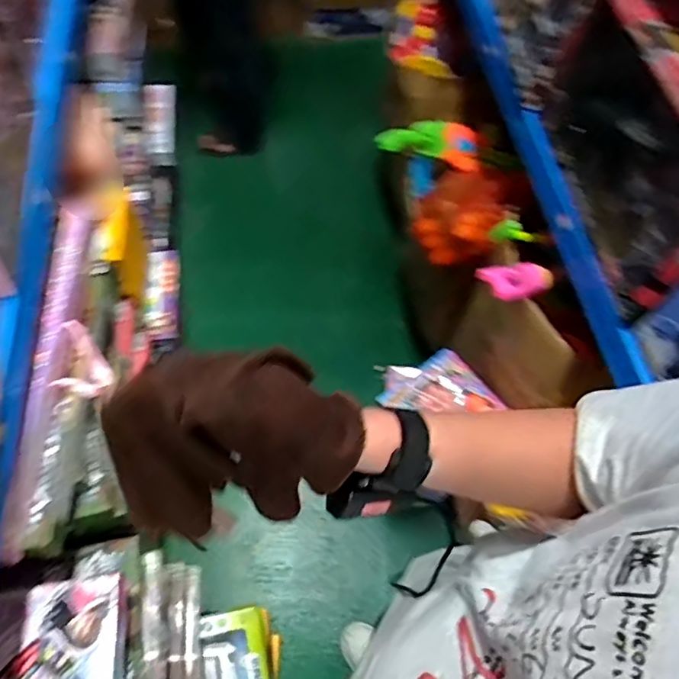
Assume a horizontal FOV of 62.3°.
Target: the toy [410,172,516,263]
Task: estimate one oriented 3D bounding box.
[{"bbox_3d":[0.286,-0.292,1.358,0.200,0.180,0.192,1,64,-2],"label":"toy"}]

